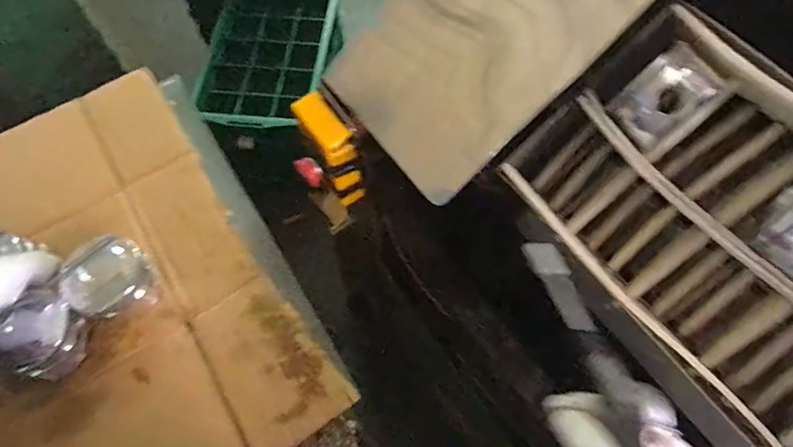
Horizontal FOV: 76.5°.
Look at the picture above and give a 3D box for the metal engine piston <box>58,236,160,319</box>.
[{"bbox_3d":[-0.314,0.060,0.554,0.083,0.050,0.082,-33,73,-11],"label":"metal engine piston"}]

